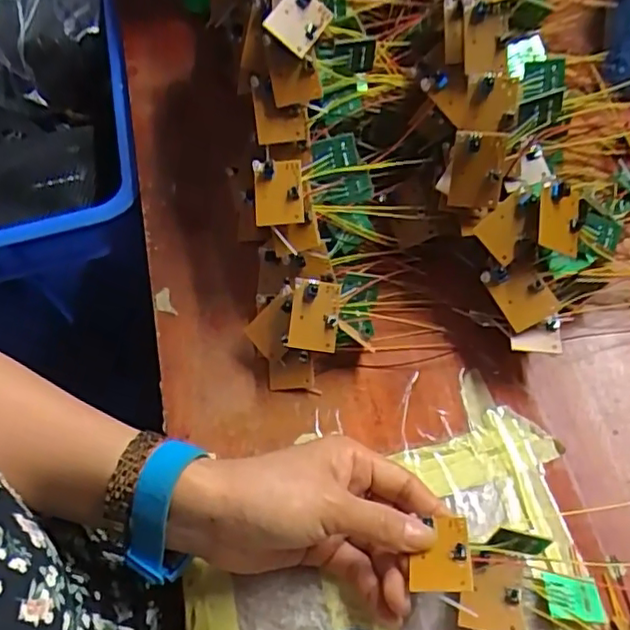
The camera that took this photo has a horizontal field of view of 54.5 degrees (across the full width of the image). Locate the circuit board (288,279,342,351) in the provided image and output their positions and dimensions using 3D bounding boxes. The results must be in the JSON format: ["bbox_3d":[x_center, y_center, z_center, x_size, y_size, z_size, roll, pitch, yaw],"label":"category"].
[{"bbox_3d":[0.001,0.000,0.395,0.033,0.014,0.045,7,87,-14],"label":"circuit board"}]

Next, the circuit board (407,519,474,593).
[{"bbox_3d":[0.064,0.122,0.313,0.029,0.008,0.044,-7,31,14],"label":"circuit board"}]

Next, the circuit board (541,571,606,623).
[{"bbox_3d":[0.136,0.149,0.322,0.030,0.004,0.021,3,57,10],"label":"circuit board"}]

